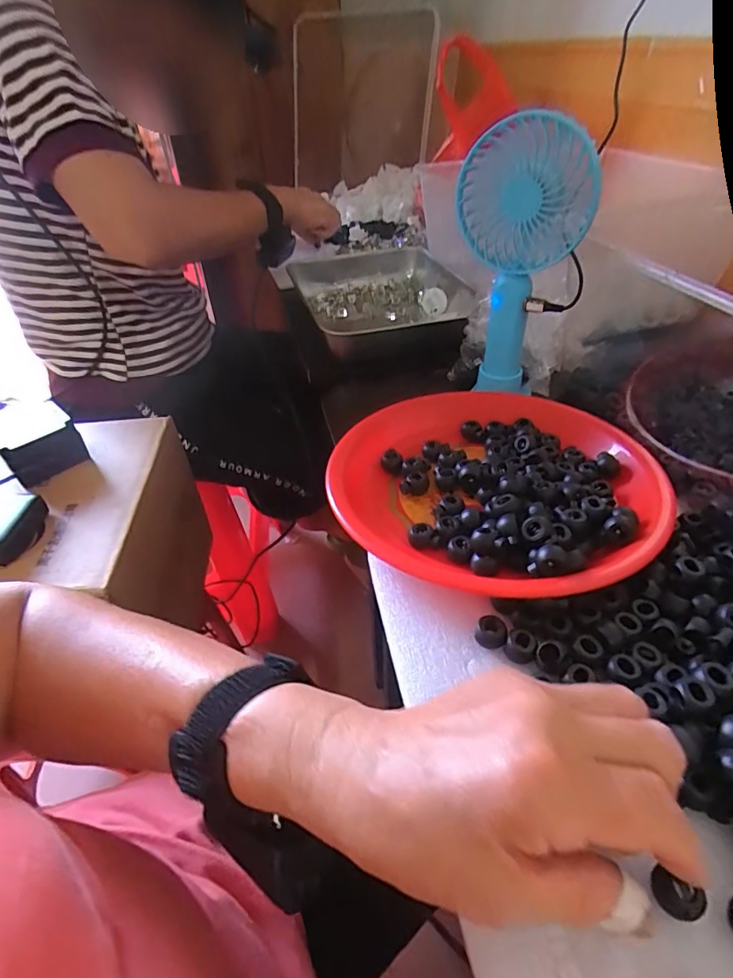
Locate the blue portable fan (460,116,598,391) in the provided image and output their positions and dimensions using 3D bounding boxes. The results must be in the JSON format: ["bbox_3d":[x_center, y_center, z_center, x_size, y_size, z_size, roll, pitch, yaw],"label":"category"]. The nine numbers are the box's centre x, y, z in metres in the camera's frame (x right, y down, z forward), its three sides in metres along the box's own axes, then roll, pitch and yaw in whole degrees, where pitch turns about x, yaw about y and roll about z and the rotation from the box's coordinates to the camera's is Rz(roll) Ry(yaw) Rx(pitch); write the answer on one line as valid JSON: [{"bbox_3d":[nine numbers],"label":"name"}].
[{"bbox_3d":[0.120,-0.172,0.393,0.093,0.193,0.033,18,46,21],"label":"blue portable fan"}]

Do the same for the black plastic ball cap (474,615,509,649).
[{"bbox_3d":[0.069,0.078,0.270,0.016,0.010,0.016,-4,43,4],"label":"black plastic ball cap"}]

